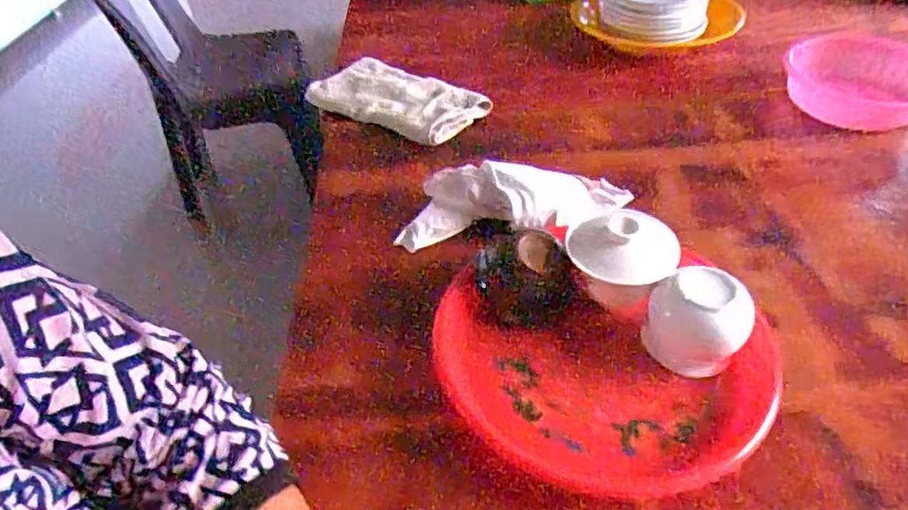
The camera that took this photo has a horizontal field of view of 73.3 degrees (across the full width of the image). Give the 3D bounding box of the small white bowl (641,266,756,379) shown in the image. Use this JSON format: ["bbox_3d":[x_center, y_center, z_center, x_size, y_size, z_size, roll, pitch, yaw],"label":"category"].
[{"bbox_3d":[0.186,0.052,0.469,0.064,0.066,0.066,-2,41,2],"label":"small white bowl"}]

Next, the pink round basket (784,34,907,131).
[{"bbox_3d":[0.513,-0.216,0.768,0.173,0.061,0.162,-2,41,2],"label":"pink round basket"}]

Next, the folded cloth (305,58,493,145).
[{"bbox_3d":[-0.077,-0.212,0.815,0.244,0.028,0.121,26,50,28],"label":"folded cloth"}]

